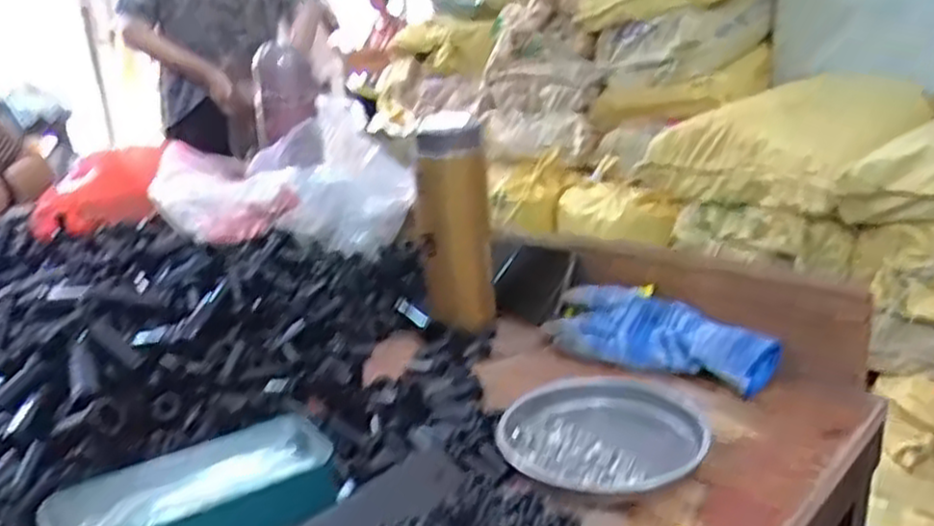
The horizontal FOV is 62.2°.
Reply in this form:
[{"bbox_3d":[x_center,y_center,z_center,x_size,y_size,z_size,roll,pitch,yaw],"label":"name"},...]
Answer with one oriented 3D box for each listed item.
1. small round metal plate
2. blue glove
[{"bbox_3d":[0.088,0.115,0.507,0.126,0.025,0.128,-1,20,0],"label":"small round metal plate"},{"bbox_3d":[0.152,0.061,0.624,0.184,0.037,0.078,9,22,27],"label":"blue glove"}]

